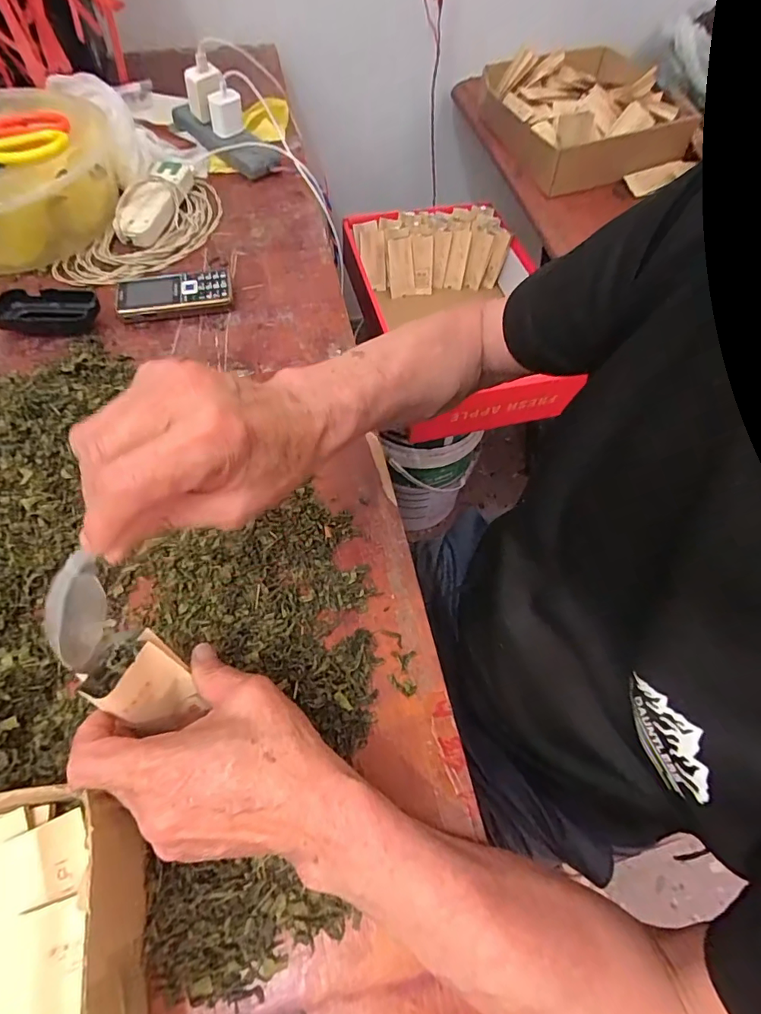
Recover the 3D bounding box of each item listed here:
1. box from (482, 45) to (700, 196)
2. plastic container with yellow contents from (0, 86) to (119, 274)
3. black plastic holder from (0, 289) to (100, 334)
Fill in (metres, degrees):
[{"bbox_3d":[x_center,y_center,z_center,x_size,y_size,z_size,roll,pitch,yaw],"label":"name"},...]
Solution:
[{"bbox_3d":[0.347,-0.689,0.844,0.275,0.090,0.273,-12,61,-8],"label":"box"},{"bbox_3d":[-0.458,-0.386,0.580,0.269,0.105,0.229,-20,62,-12],"label":"plastic container with yellow contents"},{"bbox_3d":[-0.367,-0.214,0.530,0.115,0.023,0.059,-2,60,-2],"label":"black plastic holder"}]

